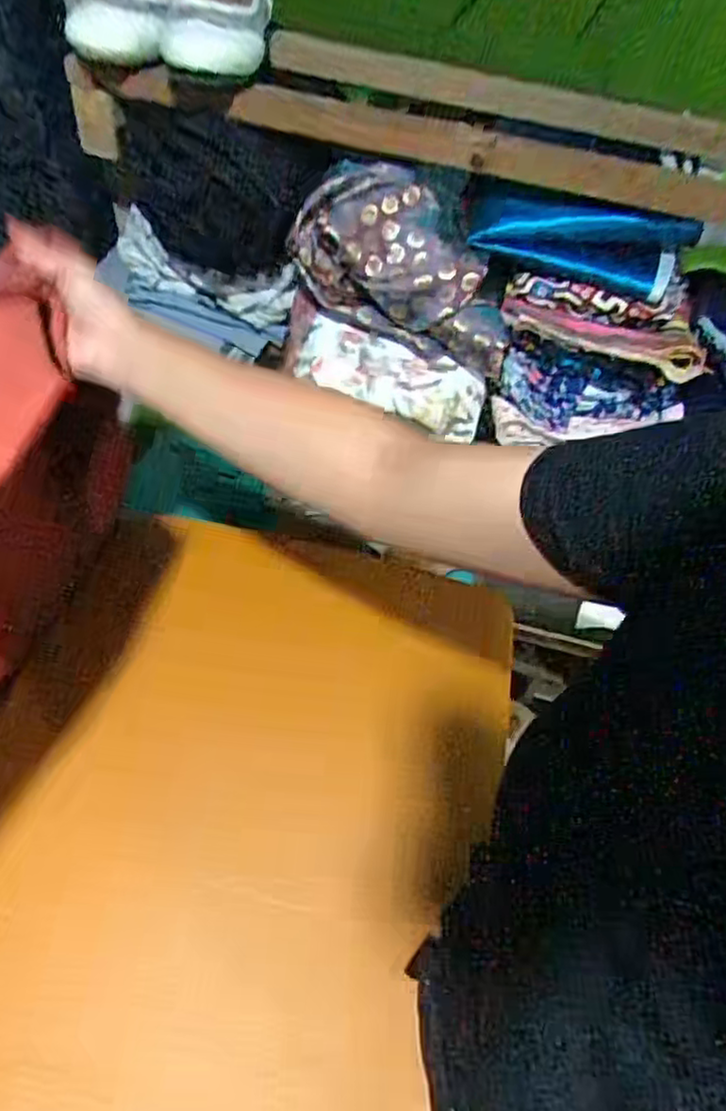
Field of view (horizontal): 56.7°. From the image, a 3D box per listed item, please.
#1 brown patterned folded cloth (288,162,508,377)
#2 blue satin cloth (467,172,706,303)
[{"bbox_3d":[0.044,-0.269,0.638,0.212,0.133,0.072,17,53,8],"label":"brown patterned folded cloth"},{"bbox_3d":[0.196,-0.291,0.616,0.197,0.071,0.027,13,21,-5],"label":"blue satin cloth"}]

